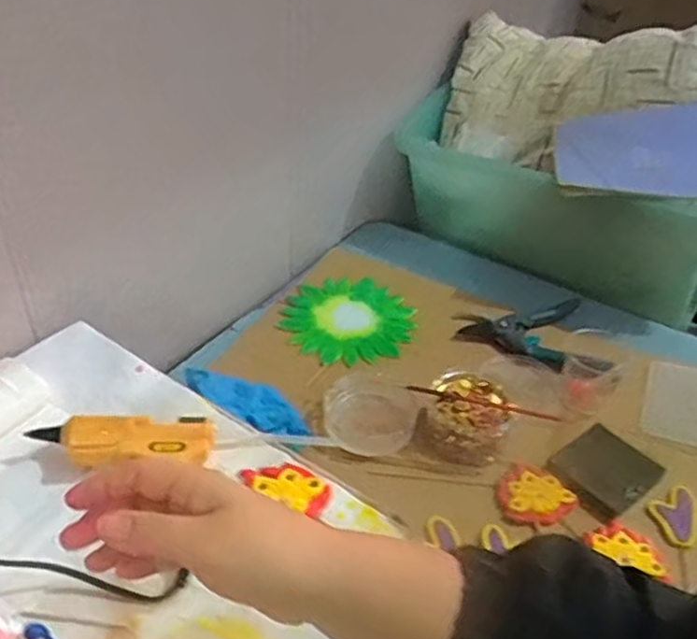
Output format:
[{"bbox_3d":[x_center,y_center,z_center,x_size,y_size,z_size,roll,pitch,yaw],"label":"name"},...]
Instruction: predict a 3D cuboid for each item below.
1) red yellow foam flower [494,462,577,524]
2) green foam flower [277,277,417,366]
[{"bbox_3d":[0.195,0.186,0.778,0.077,0.009,0.069,27,44,26],"label":"red yellow foam flower"},{"bbox_3d":[0.003,-0.001,0.989,0.176,0.013,0.160,3,39,-2],"label":"green foam flower"}]

